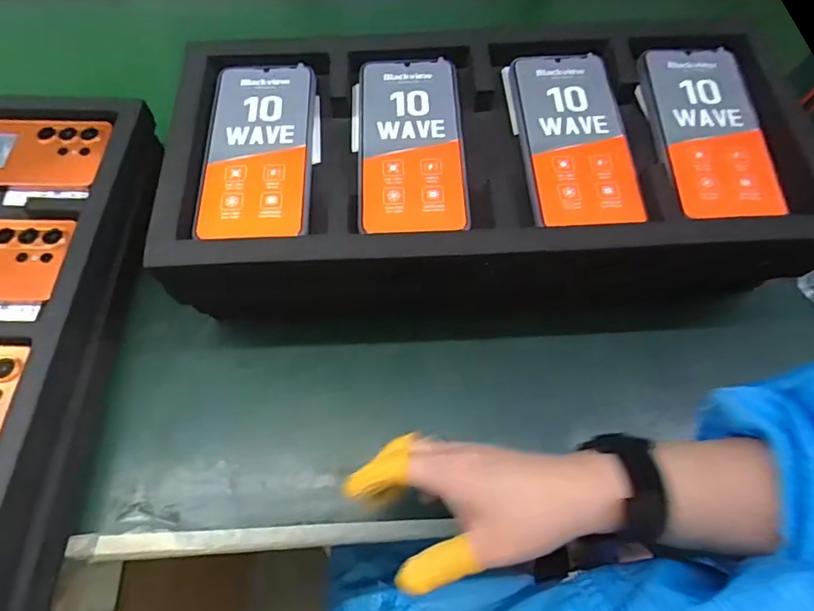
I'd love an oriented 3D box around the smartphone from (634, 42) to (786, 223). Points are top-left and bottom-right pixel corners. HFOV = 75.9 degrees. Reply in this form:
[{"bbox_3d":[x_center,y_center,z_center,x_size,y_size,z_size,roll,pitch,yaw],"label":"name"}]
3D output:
[{"bbox_3d":[0.226,-0.136,0.397,0.072,0.013,0.165,-1,65,10],"label":"smartphone"}]

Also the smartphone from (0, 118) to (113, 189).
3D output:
[{"bbox_3d":[-0.364,-0.143,0.482,0.171,0.007,0.074,-1,72,-1],"label":"smartphone"}]

